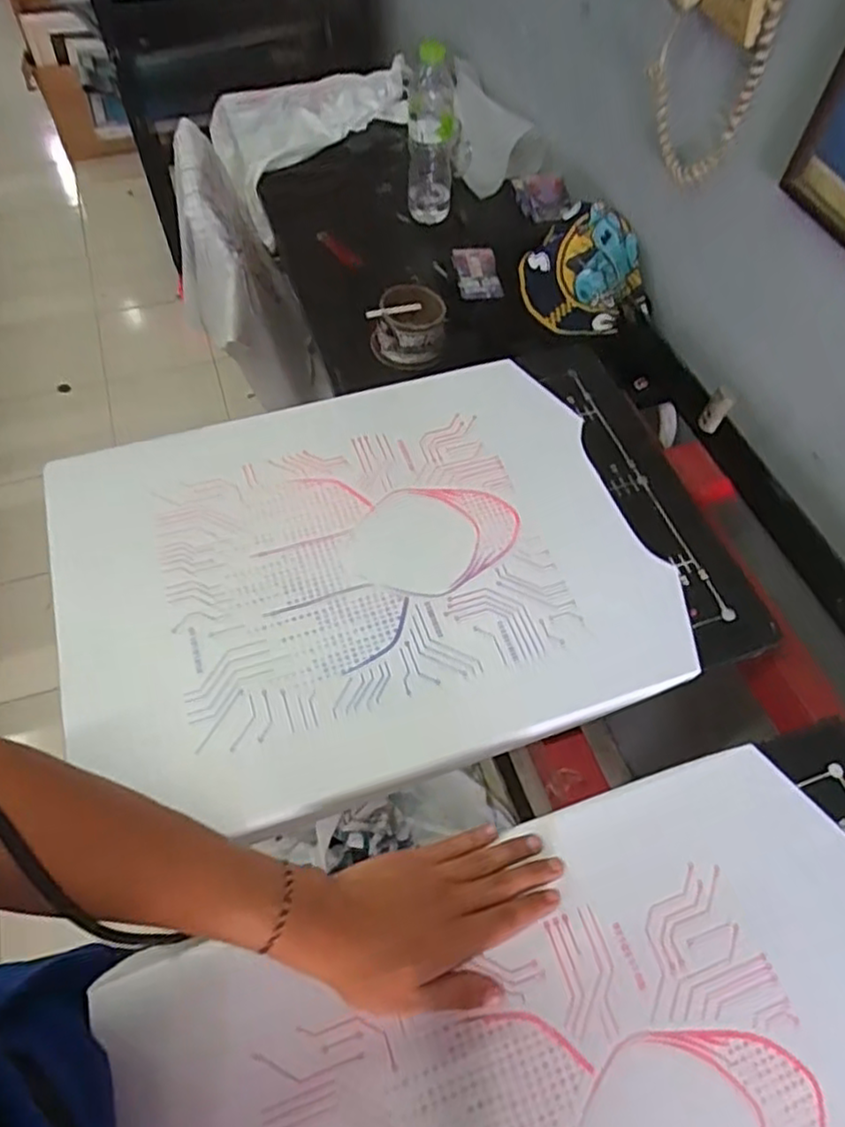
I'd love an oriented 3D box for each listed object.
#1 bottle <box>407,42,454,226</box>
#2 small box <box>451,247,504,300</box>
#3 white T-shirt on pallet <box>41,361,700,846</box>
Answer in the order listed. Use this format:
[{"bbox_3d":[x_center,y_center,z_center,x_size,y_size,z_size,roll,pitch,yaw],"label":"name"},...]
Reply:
[{"bbox_3d":[0.012,-0.604,0.981,0.066,0.223,0.066,4,58,0],"label":"bottle"},{"bbox_3d":[0.078,-0.415,0.984,0.060,0.022,0.096,-3,58,-4],"label":"small box"},{"bbox_3d":[-0.060,-0.005,0.631,0.498,0.025,0.403,-17,60,-12],"label":"white T-shirt on pallet"}]

